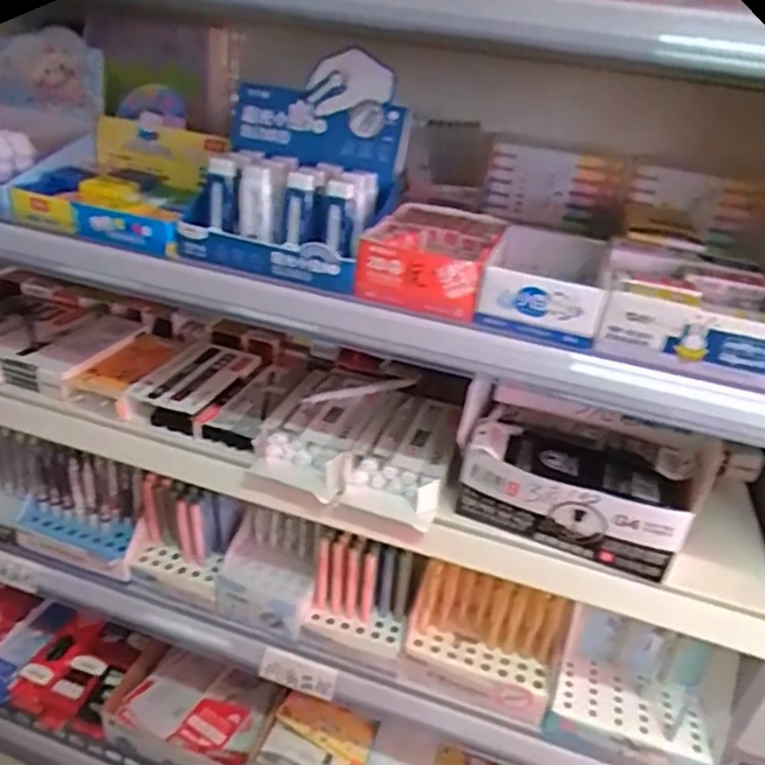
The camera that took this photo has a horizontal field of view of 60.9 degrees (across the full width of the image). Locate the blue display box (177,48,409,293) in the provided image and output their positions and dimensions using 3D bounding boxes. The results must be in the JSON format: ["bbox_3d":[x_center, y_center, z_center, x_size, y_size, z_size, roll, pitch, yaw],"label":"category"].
[{"bbox_3d":[-0.071,-0.192,0.565,0.162,0.154,0.155,15,31,14],"label":"blue display box"}]

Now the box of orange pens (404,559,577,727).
[{"bbox_3d":[0.113,0.268,0.704,0.159,0.108,0.075,22,33,23],"label":"box of orange pens"}]

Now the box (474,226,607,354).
[{"bbox_3d":[0.135,-0.087,0.542,0.089,0.044,0.142,13,30,10],"label":"box"}]

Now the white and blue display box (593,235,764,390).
[{"bbox_3d":[0.246,-0.065,0.530,0.129,0.052,0.167,16,31,15],"label":"white and blue display box"}]

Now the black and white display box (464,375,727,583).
[{"bbox_3d":[0.177,0.079,0.599,0.203,0.104,0.113,17,31,16],"label":"black and white display box"}]

